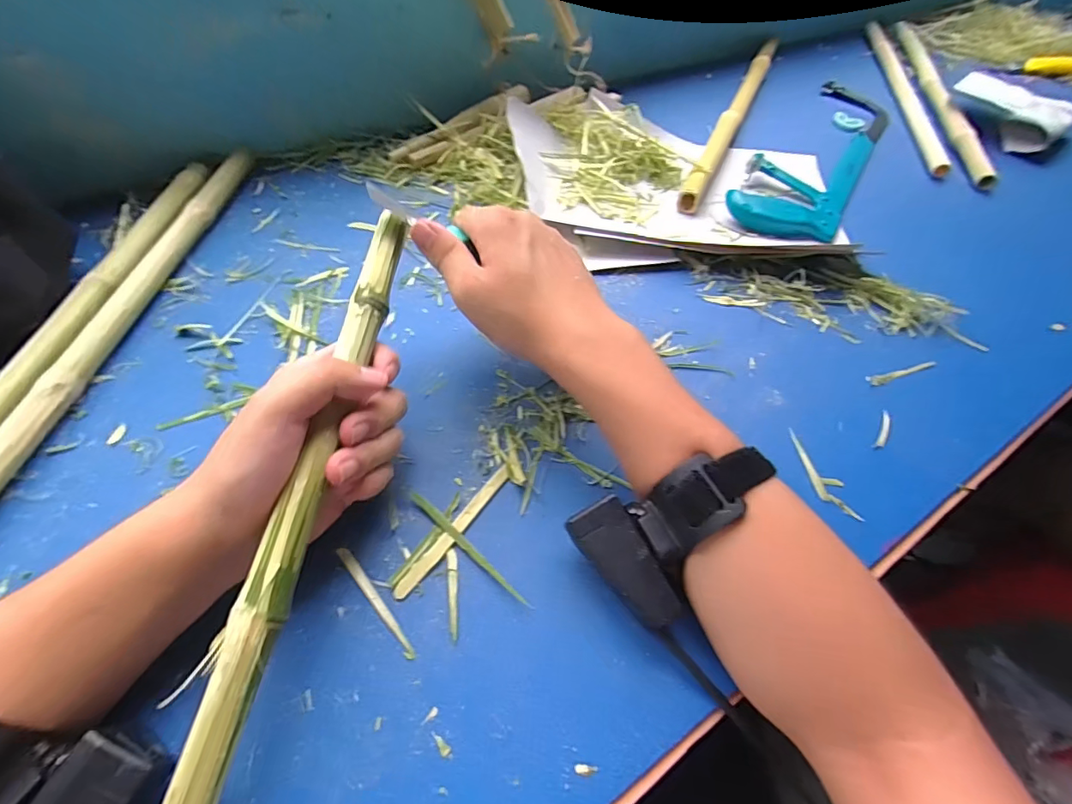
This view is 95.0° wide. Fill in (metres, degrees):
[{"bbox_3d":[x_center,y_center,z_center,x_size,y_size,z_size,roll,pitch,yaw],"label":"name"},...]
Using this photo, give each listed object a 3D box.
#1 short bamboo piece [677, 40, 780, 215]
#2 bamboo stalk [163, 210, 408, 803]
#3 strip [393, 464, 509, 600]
[{"bbox_3d":[0.254,-0.372,0.615,0.023,0.022,0.478,24,58,11],"label":"short bamboo piece"},{"bbox_3d":[-0.119,0.071,0.227,0.018,0.014,0.413,8,64,1],"label":"bamboo stalk"},{"bbox_3d":[-0.048,0.075,0.293,0.009,0.004,0.098,33,60,16],"label":"strip"}]

